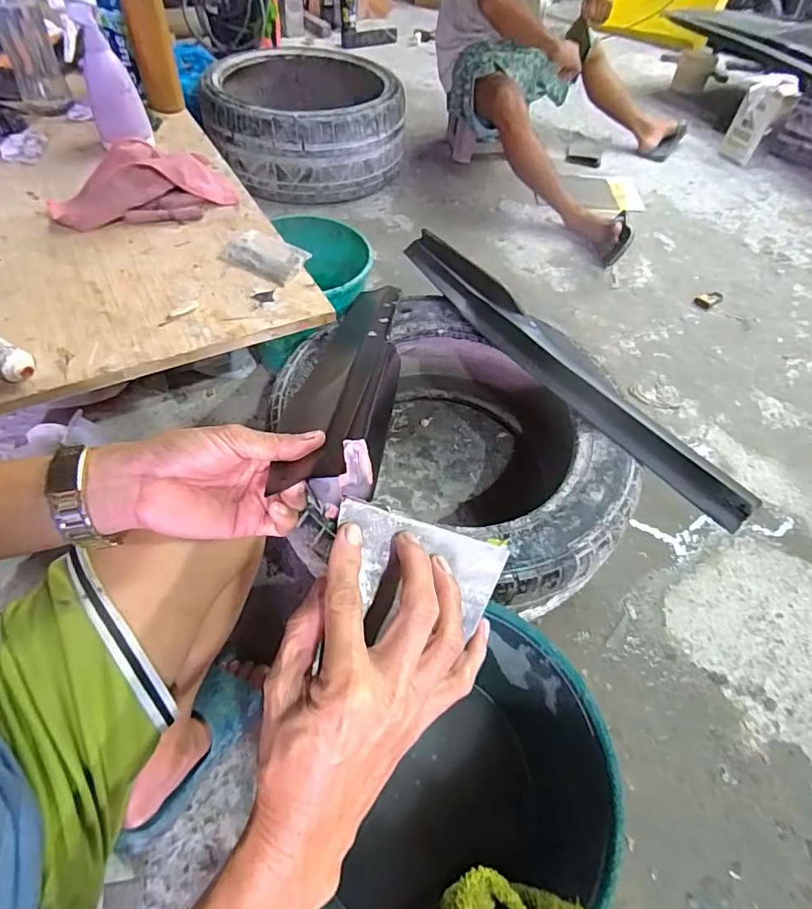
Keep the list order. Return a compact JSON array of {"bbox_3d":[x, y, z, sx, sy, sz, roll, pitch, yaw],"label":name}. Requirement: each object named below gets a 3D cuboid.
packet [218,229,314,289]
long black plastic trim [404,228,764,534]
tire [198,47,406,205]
[{"bbox_3d":[-0.208,-0.291,0.728,0.123,0.011,0.077,25,56,13],"label":"packet"},{"bbox_3d":[0.256,-0.170,0.869,0.120,0.039,0.757,-29,61,-23],"label":"long black plastic trim"},{"bbox_3d":[-0.342,-1.098,1.632,0.586,0.227,0.638,-14,57,-15],"label":"tire"}]

